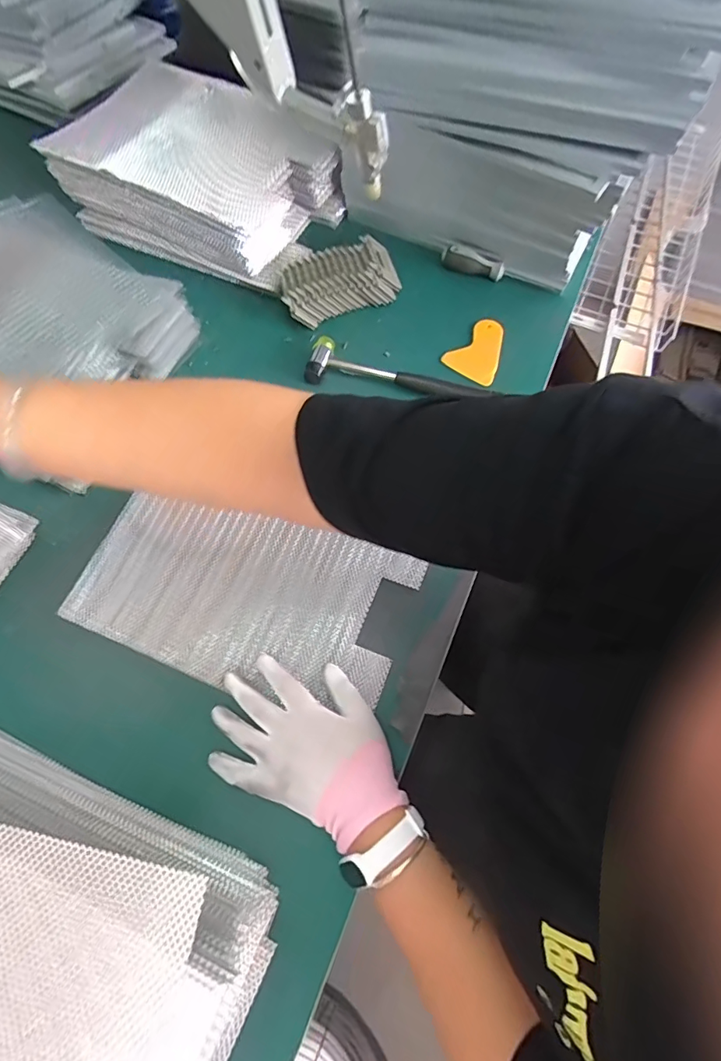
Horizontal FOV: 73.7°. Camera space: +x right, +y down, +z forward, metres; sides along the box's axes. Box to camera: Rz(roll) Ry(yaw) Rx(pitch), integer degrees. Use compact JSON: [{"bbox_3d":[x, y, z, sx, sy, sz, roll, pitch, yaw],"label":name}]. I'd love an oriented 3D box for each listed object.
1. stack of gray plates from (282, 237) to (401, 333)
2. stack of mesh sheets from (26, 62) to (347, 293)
[{"bbox_3d":[-0.027,-0.341,0.660,0.172,0.040,0.095,-24,69,-10],"label":"stack of gray plates"},{"bbox_3d":[-0.219,-0.474,0.668,0.332,0.117,0.185,23,69,10],"label":"stack of mesh sheets"}]

